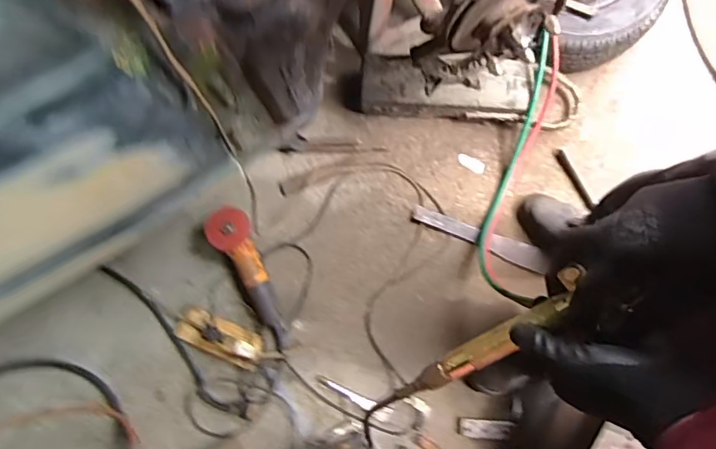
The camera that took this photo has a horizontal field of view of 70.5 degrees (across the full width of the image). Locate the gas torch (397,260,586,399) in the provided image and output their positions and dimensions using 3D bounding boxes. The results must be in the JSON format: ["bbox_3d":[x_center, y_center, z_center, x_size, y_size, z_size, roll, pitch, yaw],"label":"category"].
[{"bbox_3d":[0.123,0.119,0.496,0.231,0.030,0.034,-42,78,27],"label":"gas torch"}]

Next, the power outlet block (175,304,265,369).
[{"bbox_3d":[-0.322,0.257,1.168,0.205,0.049,0.089,23,79,4],"label":"power outlet block"}]

